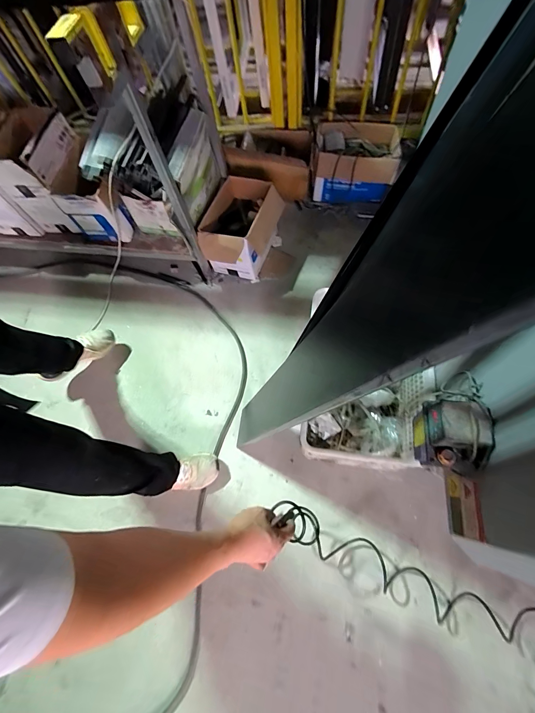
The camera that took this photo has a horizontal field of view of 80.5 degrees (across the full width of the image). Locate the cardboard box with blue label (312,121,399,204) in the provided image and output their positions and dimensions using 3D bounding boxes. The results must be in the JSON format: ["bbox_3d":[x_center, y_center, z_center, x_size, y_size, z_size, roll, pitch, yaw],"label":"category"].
[{"bbox_3d":[0.396,-0.890,1.461,0.359,0.217,0.272,11,68,10],"label":"cardboard box with blue label"}]

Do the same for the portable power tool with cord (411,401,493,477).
[{"bbox_3d":[0.390,0.173,0.679,0.106,0.166,0.144,-1,67,5],"label":"portable power tool with cord"}]

